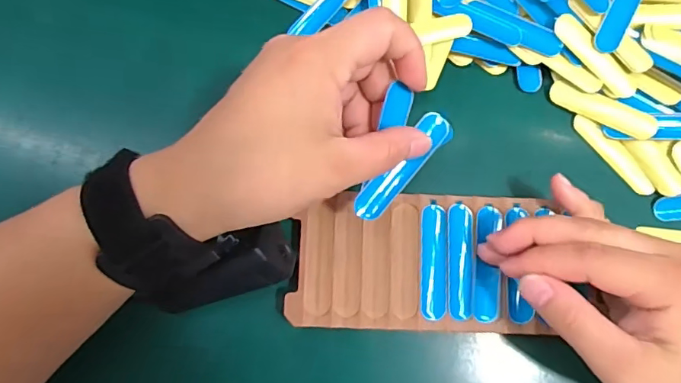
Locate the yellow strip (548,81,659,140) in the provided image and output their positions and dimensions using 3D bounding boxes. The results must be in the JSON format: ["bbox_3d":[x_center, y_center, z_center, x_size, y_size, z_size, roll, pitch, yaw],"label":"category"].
[{"bbox_3d":[0.157,-0.049,0.291,0.062,0.004,0.016,26,95,11],"label":"yellow strip"}]

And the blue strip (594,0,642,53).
[{"bbox_3d":[0.167,-0.110,0.285,0.015,0.008,0.061,28,81,5],"label":"blue strip"}]

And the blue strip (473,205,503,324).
[{"bbox_3d":[0.080,0.039,0.264,0.014,0.004,0.062,4,81,1],"label":"blue strip"}]

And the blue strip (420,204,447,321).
[{"bbox_3d":[0.051,0.038,0.265,0.014,0.004,0.061,2,79,1],"label":"blue strip"}]

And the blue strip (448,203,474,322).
[{"bbox_3d":[0.065,0.038,0.264,0.013,0.004,0.061,2,79,1],"label":"blue strip"}]

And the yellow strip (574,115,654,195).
[{"bbox_3d":[0.164,-0.022,0.292,0.013,0.005,0.060,-42,82,-7],"label":"yellow strip"}]

